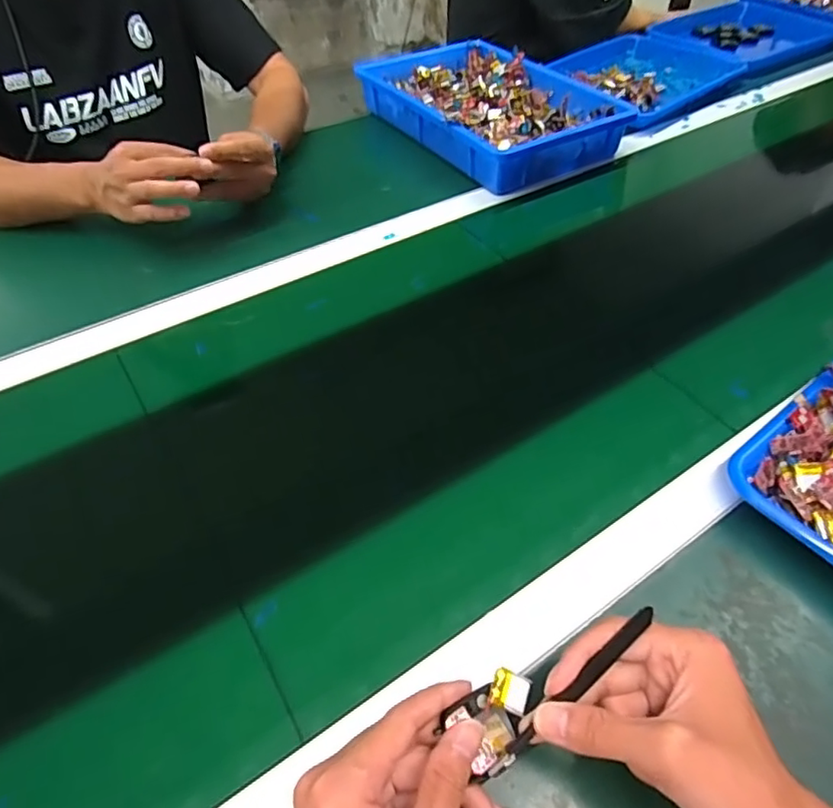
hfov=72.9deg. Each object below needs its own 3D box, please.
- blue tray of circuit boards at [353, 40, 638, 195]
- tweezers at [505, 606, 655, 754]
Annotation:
[{"bbox_3d":[0.103,-0.435,0.831,0.247,0.061,0.350,-27,54,-22],"label":"blue tray of circuit boards"},{"bbox_3d":[0.087,0.145,0.296,0.105,0.004,0.009,-41,57,-8],"label":"tweezers"}]

